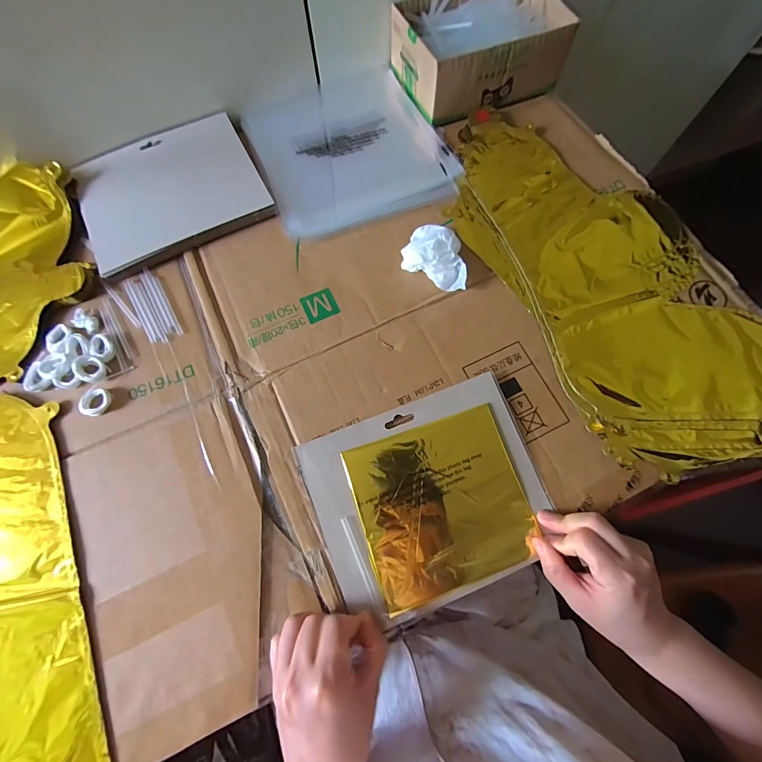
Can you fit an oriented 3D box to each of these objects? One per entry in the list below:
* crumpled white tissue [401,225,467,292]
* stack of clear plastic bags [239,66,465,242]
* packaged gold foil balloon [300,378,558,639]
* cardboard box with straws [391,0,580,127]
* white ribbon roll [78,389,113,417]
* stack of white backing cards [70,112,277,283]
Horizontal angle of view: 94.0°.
[{"bbox_3d":[0.061,-0.129,0.369,0.070,0.028,0.049,30,75,9],"label":"crumpled white tissue"},{"bbox_3d":[-0.044,-0.294,0.440,0.212,0.014,0.246,-21,70,-6],"label":"stack of clear plastic bags"},{"bbox_3d":[0.043,0.099,0.311,0.193,0.015,0.160,-21,74,-6],"label":"packaged gold foil balloon"},{"bbox_3d":[0.123,-0.422,0.446,0.193,0.063,0.141,-24,74,-7],"label":"cardboard box with straws"},{"bbox_3d":[-0.265,0.020,0.330,0.024,0.007,0.027,22,74,7],"label":"white ribbon roll"},{"bbox_3d":[-0.239,-0.218,0.405,0.193,0.012,0.161,-26,74,-8],"label":"stack of white backing cards"}]

